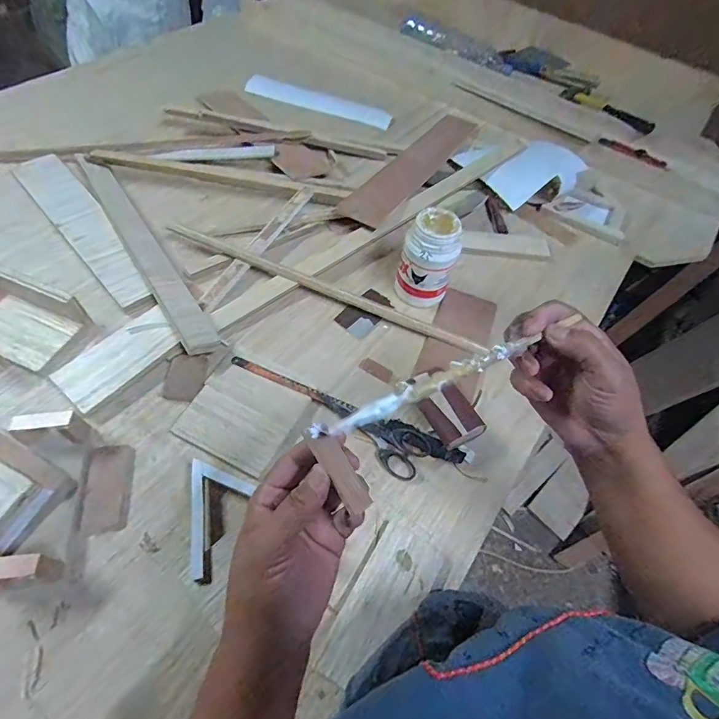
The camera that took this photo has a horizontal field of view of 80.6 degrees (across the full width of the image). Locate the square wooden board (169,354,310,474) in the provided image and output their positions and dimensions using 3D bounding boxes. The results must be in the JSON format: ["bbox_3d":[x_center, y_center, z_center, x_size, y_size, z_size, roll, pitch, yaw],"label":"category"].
[{"bbox_3d":[-0.144,0.066,0.518,0.125,0.004,0.115,26,59,11],"label":"square wooden board"}]

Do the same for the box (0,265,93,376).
[{"bbox_3d":[-0.451,-0.053,0.533,0.177,0.051,0.115,20,58,8],"label":"box"}]

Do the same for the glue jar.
[{"bbox_3d":[0.101,-0.148,0.612,0.075,0.123,0.069,19,58,7],"label":"glue jar"}]

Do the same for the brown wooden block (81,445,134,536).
[{"bbox_3d":[-0.276,0.140,0.466,0.041,0.011,0.096,-6,58,-9],"label":"brown wooden block"}]

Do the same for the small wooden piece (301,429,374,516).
[{"bbox_3d":[-0.014,0.068,0.267,0.015,0.007,0.060,-30,84,-22],"label":"small wooden piece"}]

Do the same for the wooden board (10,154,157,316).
[{"bbox_3d":[-0.428,-0.207,0.658,0.072,0.020,0.383,-34,66,-23],"label":"wooden board"}]

